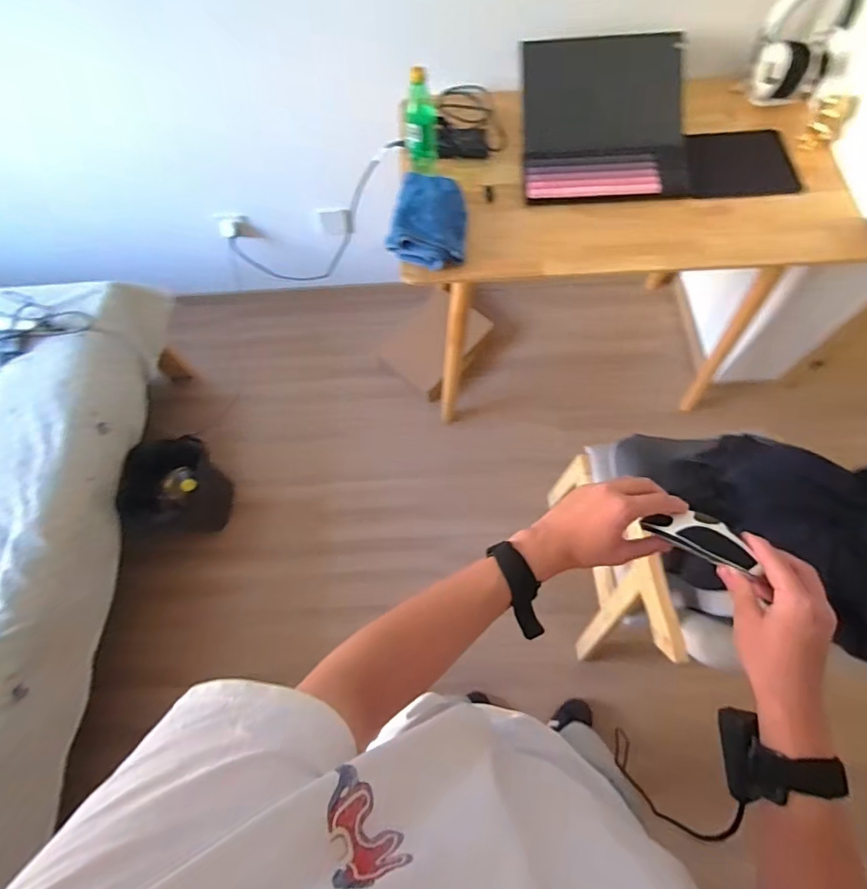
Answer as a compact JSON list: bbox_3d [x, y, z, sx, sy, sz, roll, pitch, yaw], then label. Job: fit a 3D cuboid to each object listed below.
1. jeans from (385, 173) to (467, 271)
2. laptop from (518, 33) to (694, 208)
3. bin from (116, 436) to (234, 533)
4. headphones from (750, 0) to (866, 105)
[{"bbox_3d":[-0.006,-0.493,1.064,0.159,0.094,0.196,7,68,5],"label":"jeans"},{"bbox_3d":[0.398,-0.749,1.114,0.377,0.187,0.341,-1,67,2],"label":"laptop"},{"bbox_3d":[-0.787,0.152,1.517,0.230,0.251,0.276,-12,67,-2],"label":"bin"},{"bbox_3d":[0.853,-0.931,1.131,0.189,0.220,0.111,11,68,7],"label":"headphones"}]

